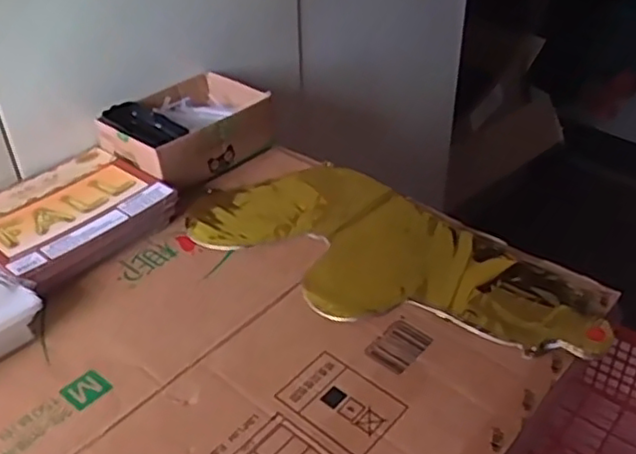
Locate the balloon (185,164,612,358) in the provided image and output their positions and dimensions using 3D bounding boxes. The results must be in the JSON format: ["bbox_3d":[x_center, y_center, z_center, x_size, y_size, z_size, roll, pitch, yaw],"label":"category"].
[{"bbox_3d":[0.070,0.028,0.684,0.421,0.012,0.199,26,45,31],"label":"balloon"}]

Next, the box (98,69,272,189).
[{"bbox_3d":[-0.165,-0.122,0.835,0.138,0.071,0.184,30,47,35],"label":"box"}]

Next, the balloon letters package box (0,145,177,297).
[{"bbox_3d":[-0.276,-0.011,0.727,0.184,0.034,0.199,26,45,31],"label":"balloon letters package box"}]

